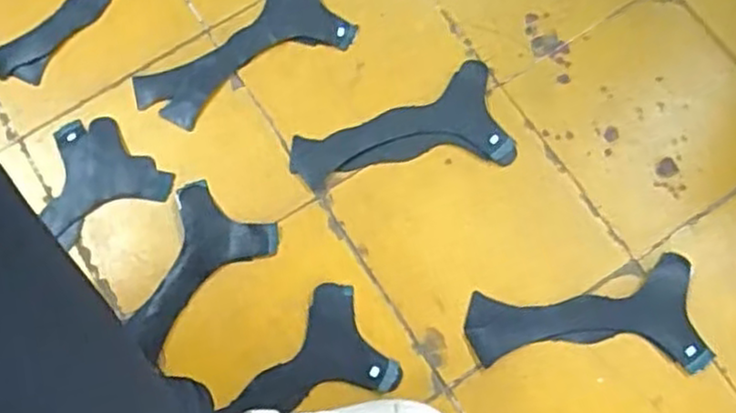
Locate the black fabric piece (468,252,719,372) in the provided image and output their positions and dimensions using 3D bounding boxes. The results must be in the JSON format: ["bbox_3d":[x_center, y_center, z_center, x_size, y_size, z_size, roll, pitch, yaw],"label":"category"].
[{"bbox_3d":[0.182,0.099,0.614,0.192,0.004,0.090,-7,74,-2],"label":"black fabric piece"}]

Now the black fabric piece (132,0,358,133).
[{"bbox_3d":[-0.119,-0.144,0.683,0.199,0.008,0.095,-35,77,-9],"label":"black fabric piece"}]

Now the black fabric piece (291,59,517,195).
[{"bbox_3d":[0.027,-0.064,0.660,0.190,0.004,0.095,-16,74,-4],"label":"black fabric piece"}]

